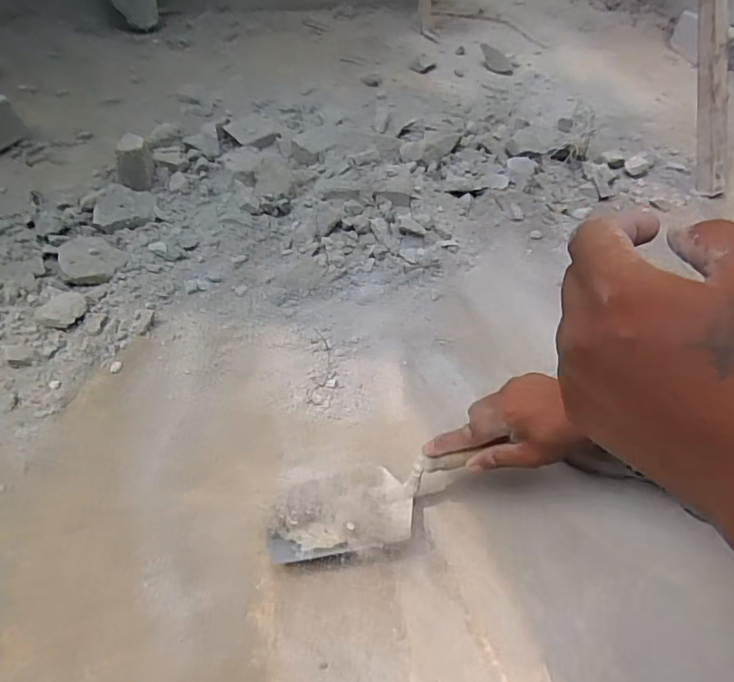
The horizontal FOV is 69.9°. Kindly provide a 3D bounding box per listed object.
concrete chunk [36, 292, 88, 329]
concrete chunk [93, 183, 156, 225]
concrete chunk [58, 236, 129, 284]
[{"bbox_3d":[-0.380,-0.039,0.654,0.053,0.022,0.054,3,47,-3],"label":"concrete chunk"},{"bbox_3d":[-0.376,-0.214,0.810,0.090,0.029,0.084,-15,50,-19],"label":"concrete chunk"},{"bbox_3d":[-0.377,-0.117,0.721,0.082,0.028,0.090,-13,50,-17],"label":"concrete chunk"}]

